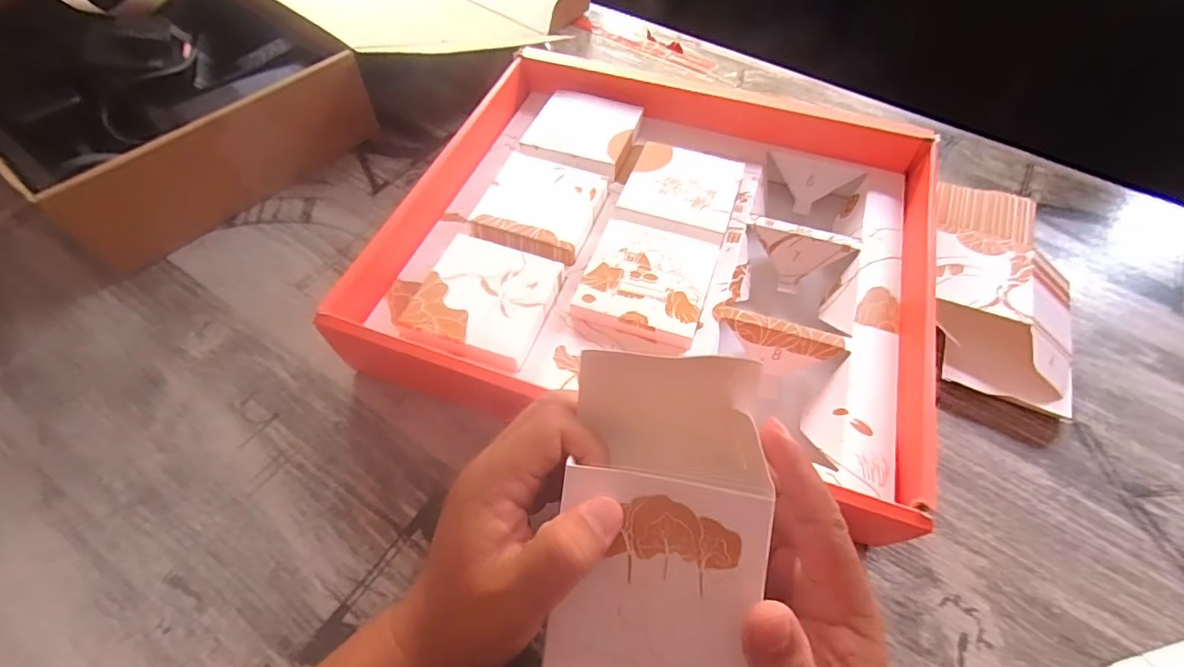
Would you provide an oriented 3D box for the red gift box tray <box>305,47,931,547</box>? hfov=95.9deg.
[{"bbox_3d":[0.054,-0.073,0.423,0.375,0.070,0.371,17,60,9],"label":"red gift box tray"}]

